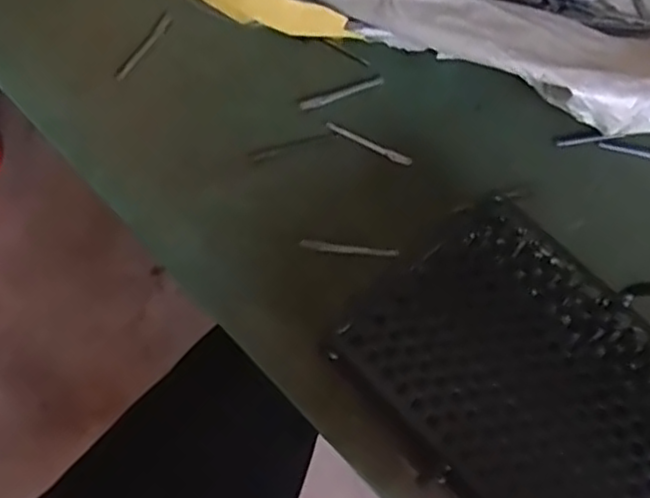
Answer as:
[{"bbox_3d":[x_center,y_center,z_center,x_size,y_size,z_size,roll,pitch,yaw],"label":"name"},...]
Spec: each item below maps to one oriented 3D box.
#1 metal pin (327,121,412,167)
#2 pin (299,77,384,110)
[{"bbox_3d":[0.032,-0.077,0.513,0.067,0.005,0.008,26,71,7],"label":"metal pin"},{"bbox_3d":[0.013,-0.117,0.530,0.065,0.004,0.008,-19,72,-9],"label":"pin"}]

